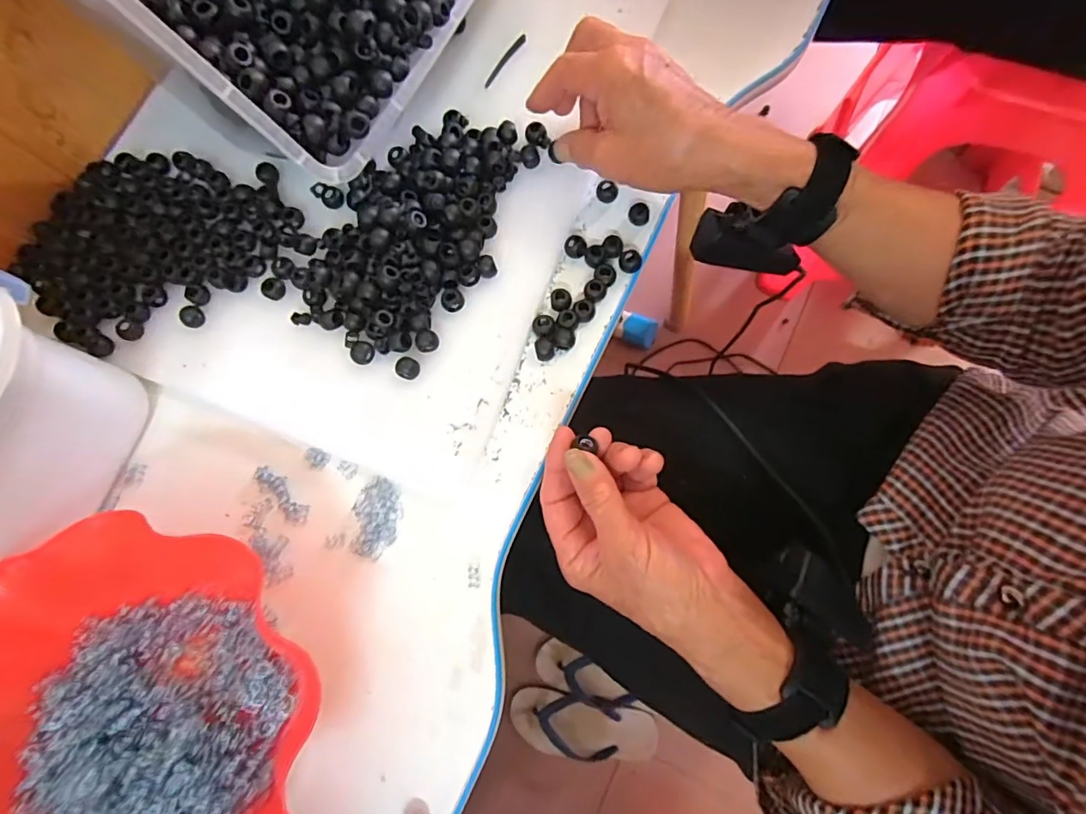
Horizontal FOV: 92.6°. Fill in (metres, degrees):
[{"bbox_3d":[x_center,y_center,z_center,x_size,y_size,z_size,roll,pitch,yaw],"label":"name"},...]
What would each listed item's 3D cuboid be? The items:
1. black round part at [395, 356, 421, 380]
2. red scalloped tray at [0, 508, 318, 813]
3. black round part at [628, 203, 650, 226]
[{"bbox_3d":[-0.090,-0.026,0.345,0.015,0.009,0.014,0,77,2],"label":"black round part"},{"bbox_3d":[-0.227,0.179,0.284,0.212,0.057,0.220,13,78,5],"label":"red scalloped tray"},{"bbox_3d":[0.068,-0.136,0.368,0.015,0.006,0.015,0,77,2],"label":"black round part"}]

